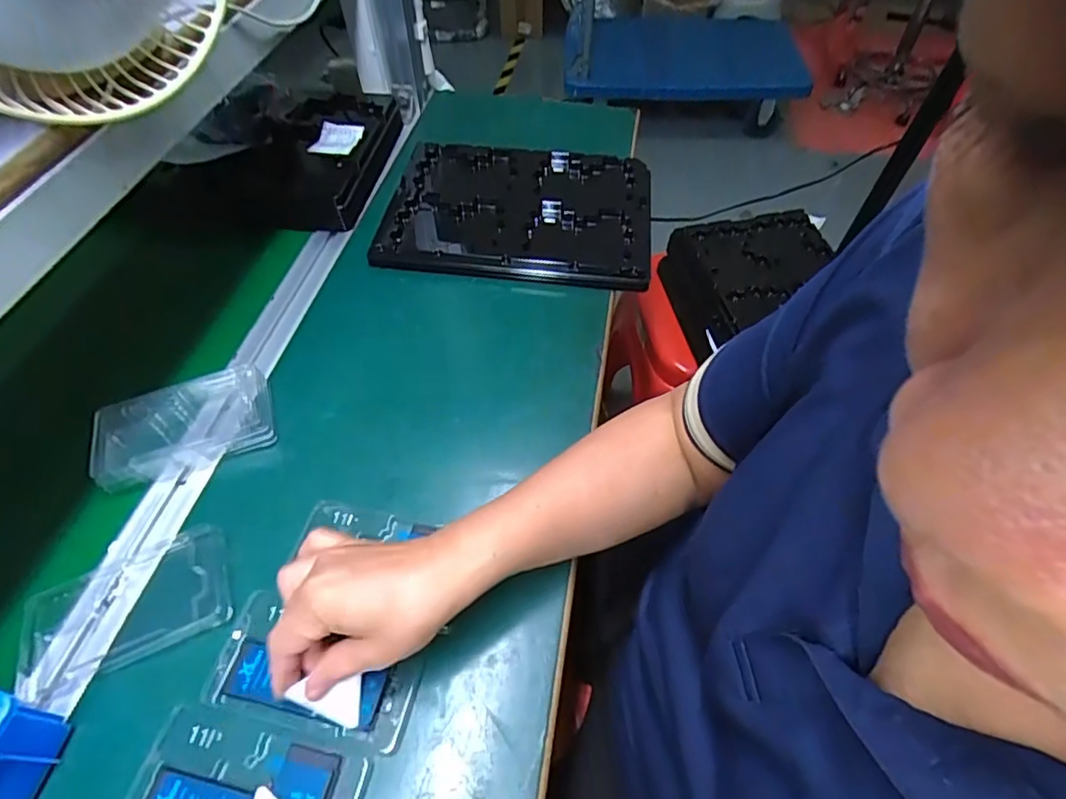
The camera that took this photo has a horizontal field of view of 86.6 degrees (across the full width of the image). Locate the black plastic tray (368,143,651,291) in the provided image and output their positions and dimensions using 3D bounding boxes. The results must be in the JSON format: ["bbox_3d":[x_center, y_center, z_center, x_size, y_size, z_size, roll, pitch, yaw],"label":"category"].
[{"bbox_3d":[-0.015,-0.214,0.648,0.292,0.047,0.210,7,54,4],"label":"black plastic tray"}]

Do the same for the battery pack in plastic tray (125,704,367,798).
[{"bbox_3d":[-0.168,0.231,0.328,0.126,0.008,0.074,11,54,7],"label":"battery pack in plastic tray"}]

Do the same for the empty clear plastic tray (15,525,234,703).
[{"bbox_3d":[-0.282,0.142,0.387,0.135,0.012,0.079,-19,56,-14],"label":"empty clear plastic tray"}]

